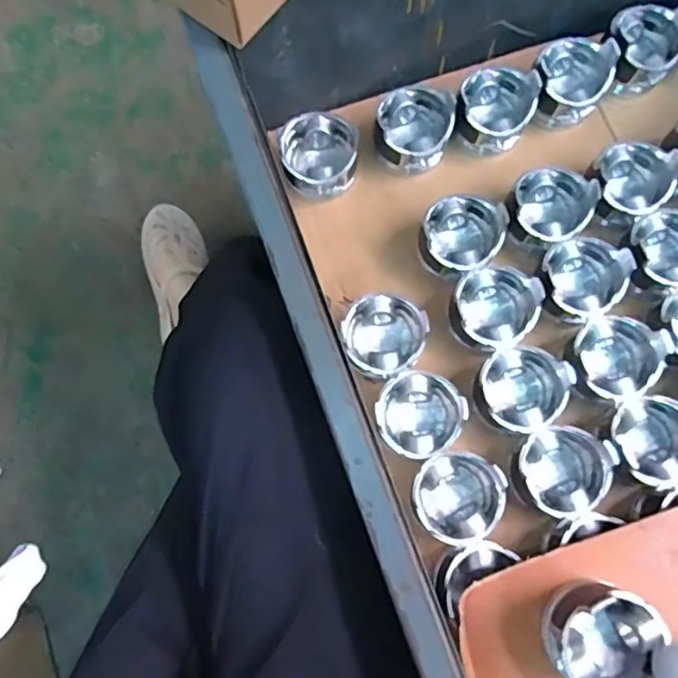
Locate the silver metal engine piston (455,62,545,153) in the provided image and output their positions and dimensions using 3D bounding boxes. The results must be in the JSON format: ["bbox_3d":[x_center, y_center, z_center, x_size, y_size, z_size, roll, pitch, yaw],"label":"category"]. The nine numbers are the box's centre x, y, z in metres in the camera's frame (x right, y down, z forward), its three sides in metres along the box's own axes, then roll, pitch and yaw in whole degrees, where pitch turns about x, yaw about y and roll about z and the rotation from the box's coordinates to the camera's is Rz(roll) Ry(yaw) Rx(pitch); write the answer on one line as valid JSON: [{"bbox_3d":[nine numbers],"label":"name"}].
[{"bbox_3d":[0.178,-0.263,0.691,0.086,0.084,0.087,18,77,5],"label":"silver metal engine piston"}]

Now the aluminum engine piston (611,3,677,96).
[{"bbox_3d":[0.352,-0.334,0.702,0.088,0.081,0.096,33,79,8],"label":"aluminum engine piston"}]

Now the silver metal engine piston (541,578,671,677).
[{"bbox_3d":[0.216,0.247,0.483,0.078,0.061,0.085,0,76,1],"label":"silver metal engine piston"}]

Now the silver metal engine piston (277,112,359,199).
[{"bbox_3d":[-0.020,-0.210,0.680,0.089,0.055,0.084,0,76,1],"label":"silver metal engine piston"}]

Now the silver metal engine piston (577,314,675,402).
[{"bbox_3d":[0.283,0.021,0.614,0.085,0.056,0.087,42,80,10],"label":"silver metal engine piston"}]

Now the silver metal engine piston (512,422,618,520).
[{"bbox_3d":[0.219,0.130,0.587,0.084,0.061,0.083,0,76,1],"label":"silver metal engine piston"}]

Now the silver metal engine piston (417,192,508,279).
[{"bbox_3d":[0.134,-0.114,0.646,0.086,0.052,0.092,34,79,8],"label":"silver metal engine piston"}]

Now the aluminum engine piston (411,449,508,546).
[{"bbox_3d":[0.115,0.154,0.581,0.084,0.061,0.085,0,76,1],"label":"aluminum engine piston"}]

